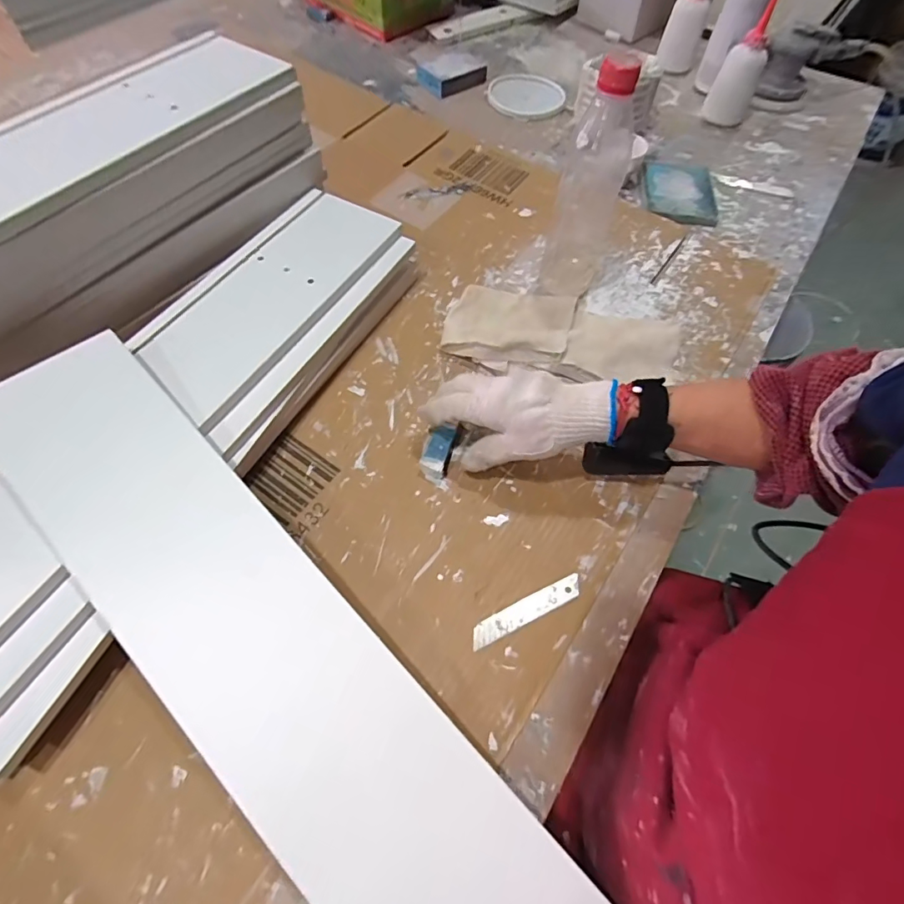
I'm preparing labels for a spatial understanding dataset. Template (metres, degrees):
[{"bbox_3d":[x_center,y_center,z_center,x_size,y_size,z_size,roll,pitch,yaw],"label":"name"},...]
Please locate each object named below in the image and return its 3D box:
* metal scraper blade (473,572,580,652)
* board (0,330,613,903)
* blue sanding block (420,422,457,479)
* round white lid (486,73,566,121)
[{"bbox_3d":[0.061,0.126,0.390,0.099,0.004,0.017,-22,63,-14],"label":"metal scraper blade"},{"bbox_3d":[-0.136,0.125,0.331,0.548,0.010,0.122,43,67,13],"label":"board"},{"bbox_3d":[-0.014,-0.001,0.450,0.026,0.015,0.048,12,58,4],"label":"blue sanding block"},{"bbox_3d":[0.128,-0.606,0.820,0.127,0.007,0.140,20,61,9],"label":"round white lid"}]

